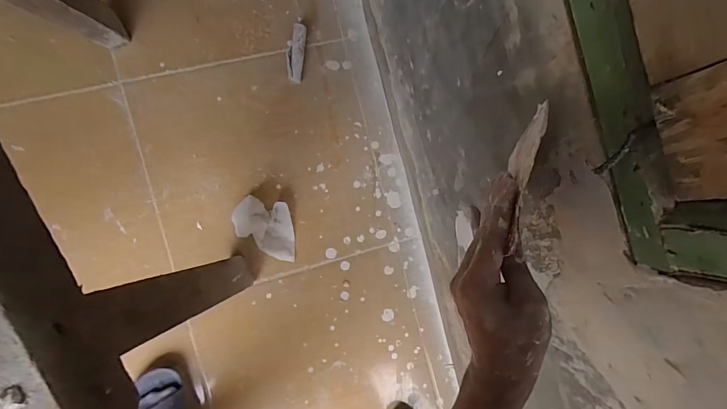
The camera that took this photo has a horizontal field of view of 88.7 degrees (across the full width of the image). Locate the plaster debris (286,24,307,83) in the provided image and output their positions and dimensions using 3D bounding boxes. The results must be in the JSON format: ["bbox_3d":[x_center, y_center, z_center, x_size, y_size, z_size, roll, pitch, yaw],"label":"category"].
[{"bbox_3d":[-0.125,-0.278,0.688,0.031,0.024,0.101,7,88,-9],"label":"plaster debris"}]

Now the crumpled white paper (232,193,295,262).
[{"bbox_3d":[-0.169,0.039,0.676,0.134,0.034,0.094,33,84,-8],"label":"crumpled white paper"}]

